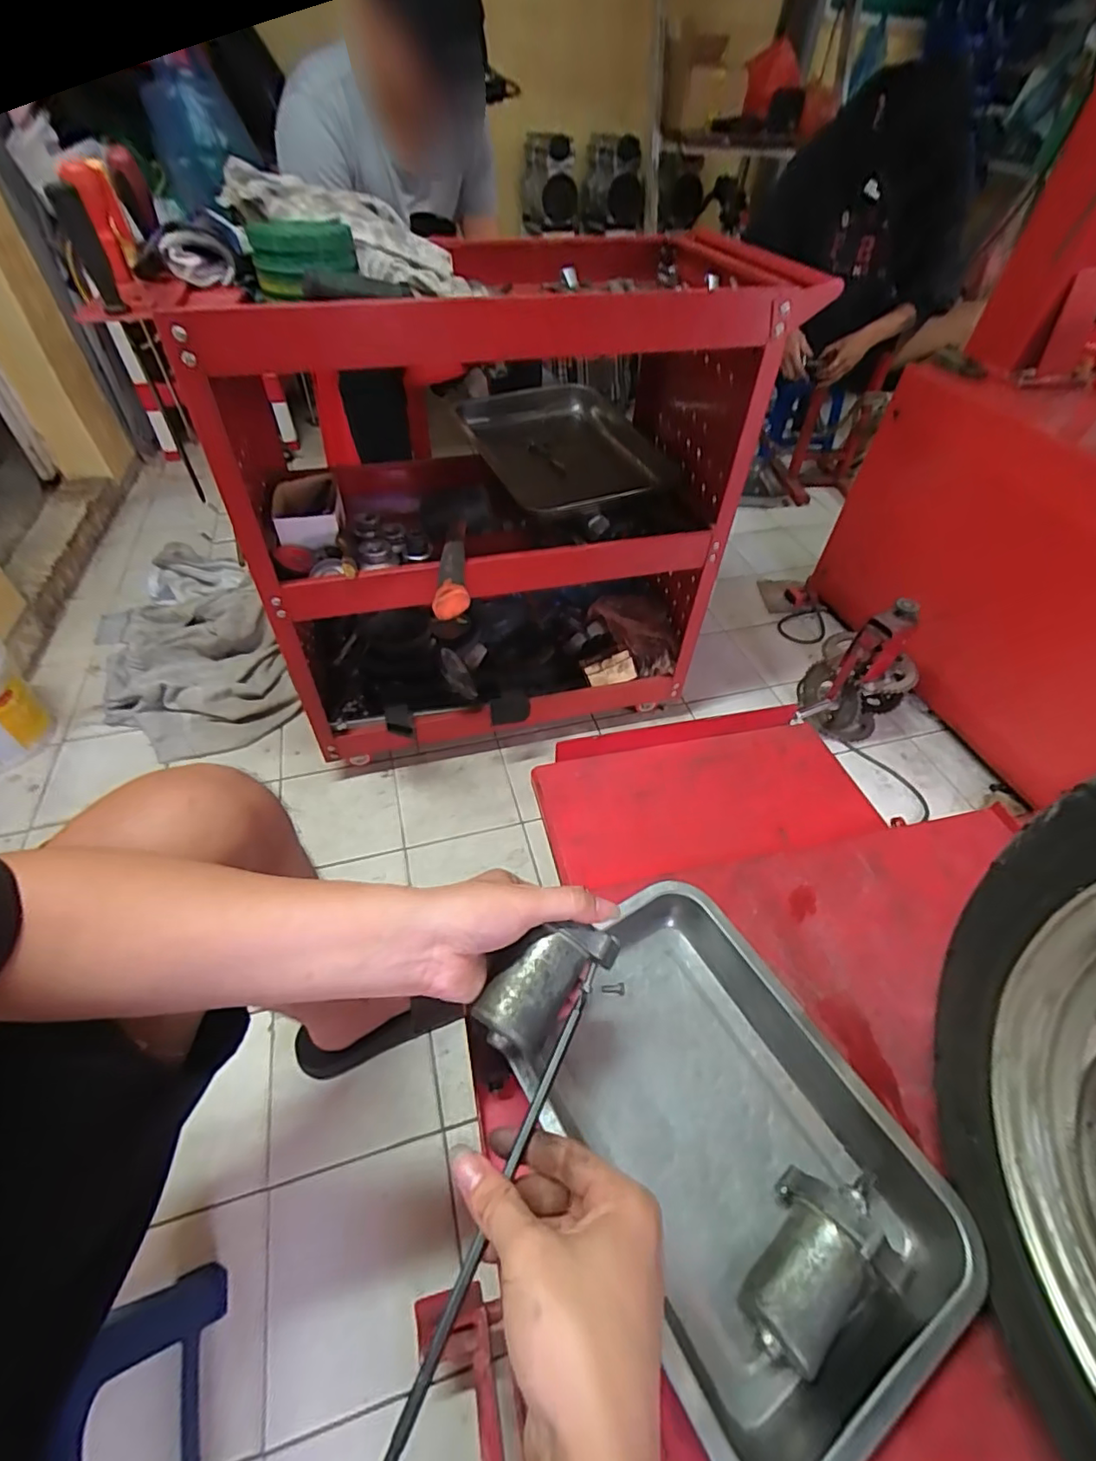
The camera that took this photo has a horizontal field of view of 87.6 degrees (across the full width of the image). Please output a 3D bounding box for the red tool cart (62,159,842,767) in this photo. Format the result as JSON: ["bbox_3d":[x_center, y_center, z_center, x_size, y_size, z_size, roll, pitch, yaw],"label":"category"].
[{"bbox_3d":[-0.097,-0.376,0.933,0.764,0.684,0.489,-14,50,-14],"label":"red tool cart"}]

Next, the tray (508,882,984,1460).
[{"bbox_3d":[0.117,0.279,0.410,0.212,0.052,0.307,-24,54,-22],"label":"tray"}]

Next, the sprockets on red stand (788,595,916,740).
[{"bbox_3d":[0.573,-0.097,1.051,0.170,0.272,0.167,29,53,21],"label":"sprockets on red stand"}]

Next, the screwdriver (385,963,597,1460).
[{"bbox_3d":[-0.019,0.230,0.302,0.006,0.011,0.227,21,53,15],"label":"screwdriver"}]

